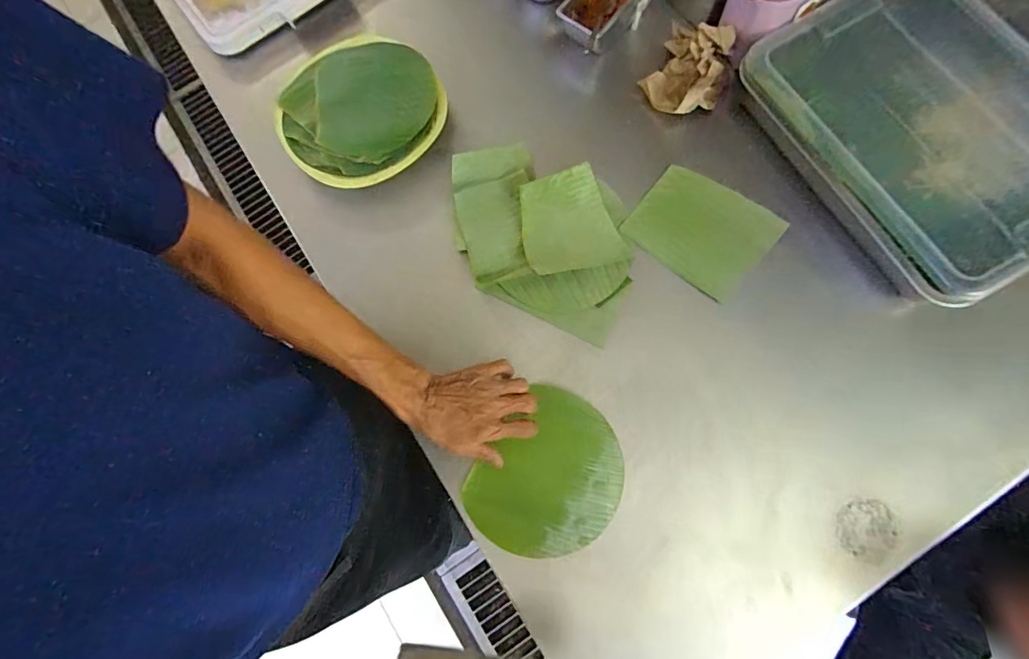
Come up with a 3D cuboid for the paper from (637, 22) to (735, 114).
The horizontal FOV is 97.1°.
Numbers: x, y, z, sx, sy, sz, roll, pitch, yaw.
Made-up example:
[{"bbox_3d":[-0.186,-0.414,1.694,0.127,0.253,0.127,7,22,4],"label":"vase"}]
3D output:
[{"bbox_3d":[0.240,-0.365,0.618,0.105,0.068,0.126,26,81,10],"label":"paper"}]

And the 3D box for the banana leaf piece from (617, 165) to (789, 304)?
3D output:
[{"bbox_3d":[0.244,-0.132,0.597,0.165,0.015,0.139,36,83,11],"label":"banana leaf piece"}]

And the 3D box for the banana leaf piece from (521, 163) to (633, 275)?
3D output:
[{"bbox_3d":[0.071,-0.140,0.598,0.124,0.025,0.137,-13,77,2],"label":"banana leaf piece"}]

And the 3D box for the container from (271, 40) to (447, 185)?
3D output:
[{"bbox_3d":[-0.224,-0.319,0.651,0.233,0.050,0.249,-26,77,-1],"label":"container"}]

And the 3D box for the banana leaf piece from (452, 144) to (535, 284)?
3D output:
[{"bbox_3d":[-0.027,-0.155,0.614,0.105,0.025,0.188,-6,77,4],"label":"banana leaf piece"}]

